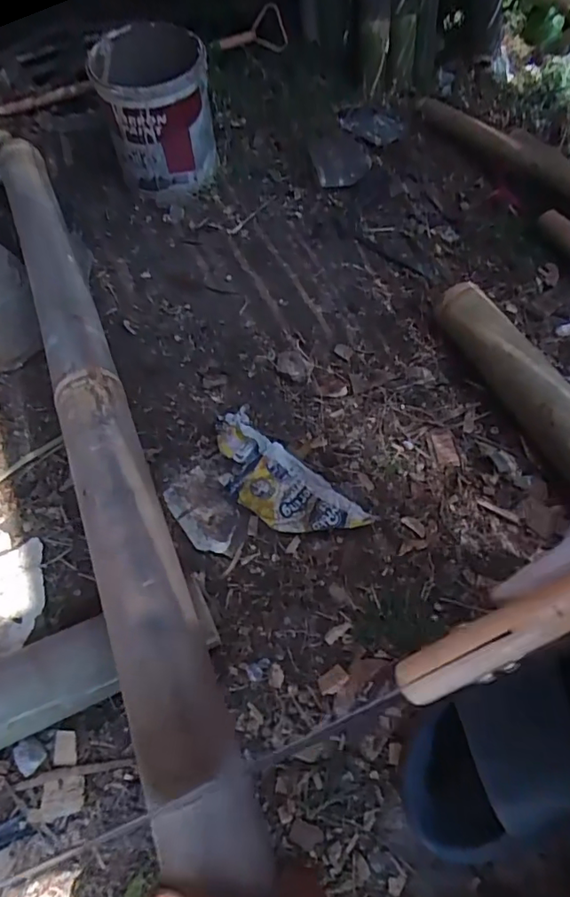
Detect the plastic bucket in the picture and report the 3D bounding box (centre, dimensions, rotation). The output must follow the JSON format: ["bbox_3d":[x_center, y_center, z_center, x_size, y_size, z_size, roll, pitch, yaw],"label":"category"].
[{"bbox_3d":[-0.215,-0.559,0.917,0.181,0.207,0.174,-7,56,-6],"label":"plastic bucket"}]

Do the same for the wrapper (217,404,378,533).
[{"bbox_3d":[-0.012,0.035,0.632,0.094,0.032,0.219,-38,64,-24],"label":"wrapper"}]

